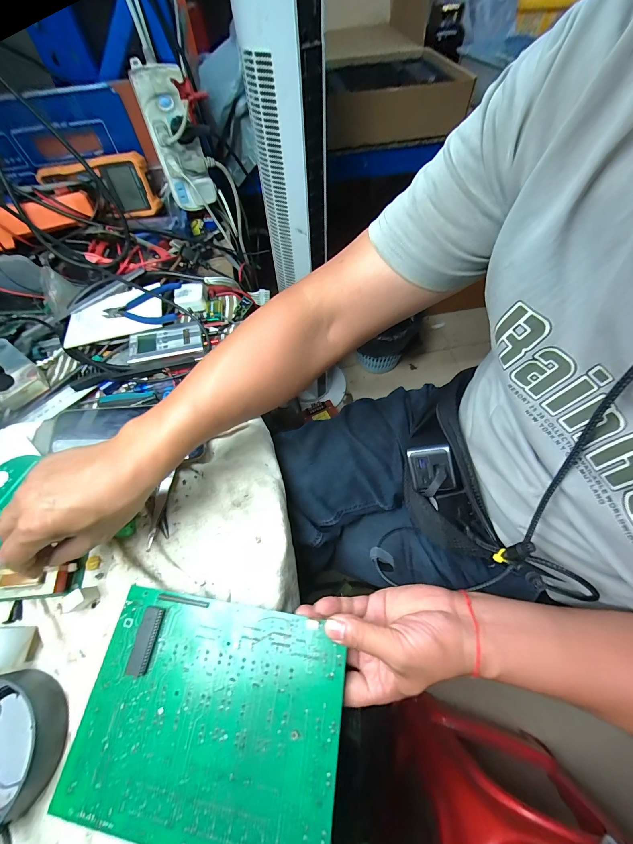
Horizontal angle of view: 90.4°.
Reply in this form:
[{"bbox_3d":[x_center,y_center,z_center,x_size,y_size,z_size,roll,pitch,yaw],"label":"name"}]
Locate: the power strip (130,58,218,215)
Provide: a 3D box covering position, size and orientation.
[{"bbox_3d":[-0.219,-0.433,0.500,0.074,0.174,0.049,-8,61,-3],"label":"power strip"}]

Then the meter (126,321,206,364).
[{"bbox_3d":[-0.220,-0.115,0.462,0.101,0.020,0.056,-18,62,-8],"label":"meter"}]

